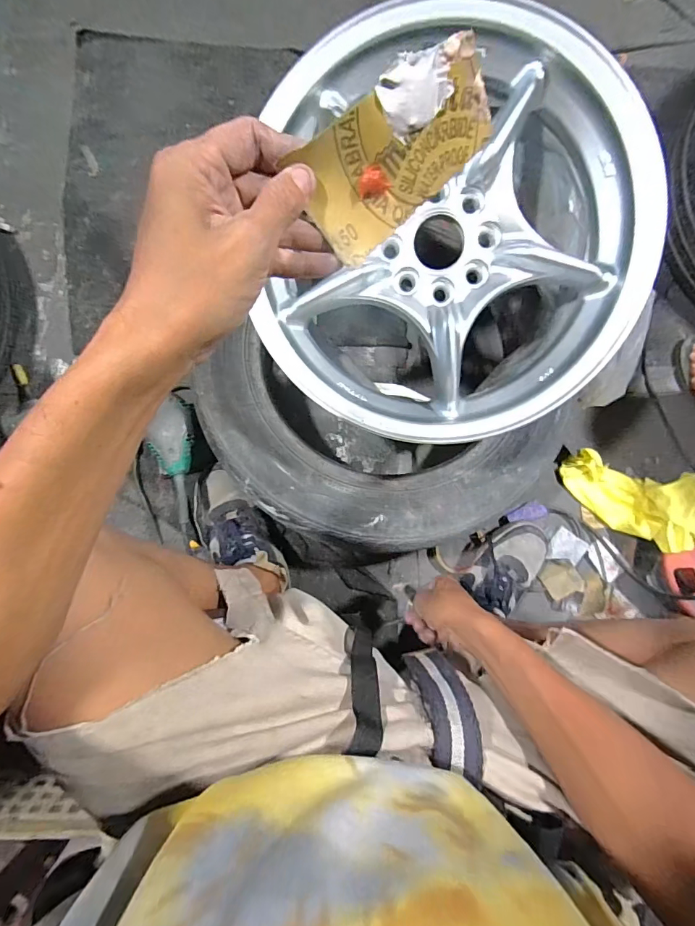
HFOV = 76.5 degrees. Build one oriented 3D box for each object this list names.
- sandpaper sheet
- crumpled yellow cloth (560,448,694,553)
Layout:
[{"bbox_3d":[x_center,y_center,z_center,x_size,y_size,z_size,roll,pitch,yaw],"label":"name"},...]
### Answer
[{"bbox_3d":[0.027,-0.170,0.243,0.110,0.065,0.013,-35,45,12],"label":"sandpaper sheet"},{"bbox_3d":[0.472,0.053,0.710,0.211,0.084,0.131,23,84,38],"label":"crumpled yellow cloth"}]

